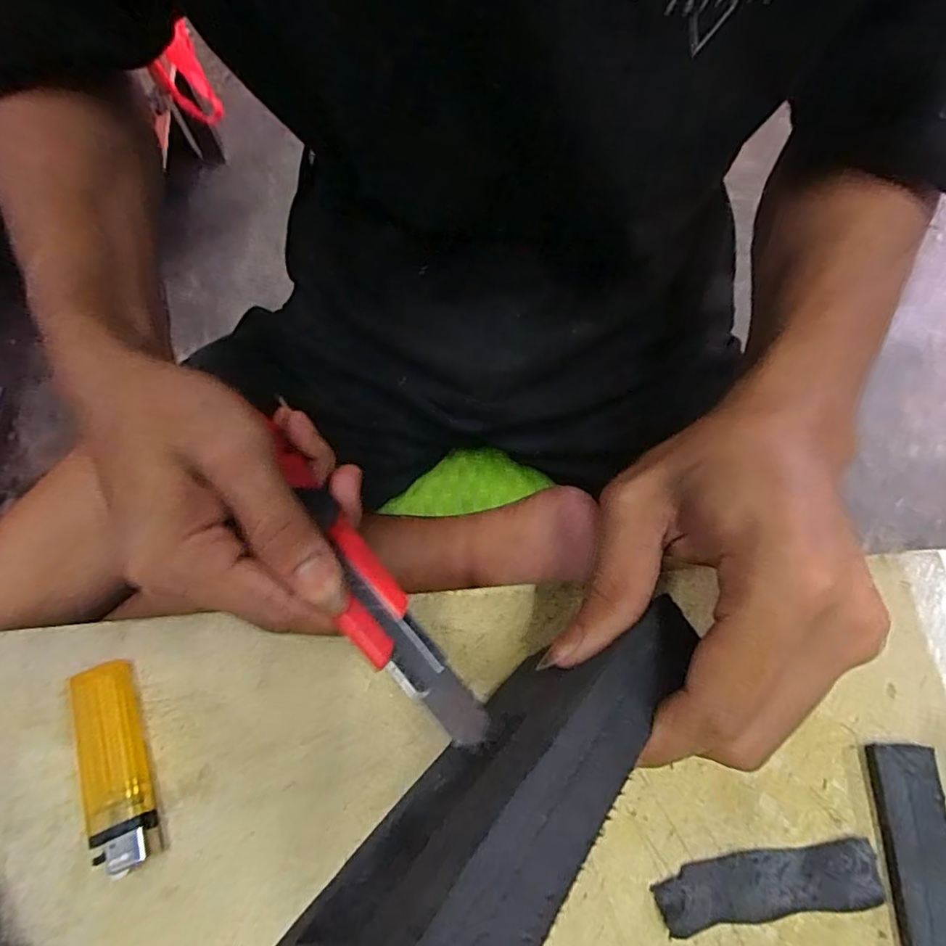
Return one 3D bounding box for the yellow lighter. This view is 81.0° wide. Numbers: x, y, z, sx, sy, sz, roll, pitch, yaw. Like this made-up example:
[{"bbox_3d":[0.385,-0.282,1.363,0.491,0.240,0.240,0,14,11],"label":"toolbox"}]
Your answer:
[{"bbox_3d":[-0.150,0.121,0.232,0.023,0.013,0.079,-22,70,-7],"label":"yellow lighter"}]

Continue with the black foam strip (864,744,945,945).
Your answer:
[{"bbox_3d":[0.169,0.147,0.207,0.023,0.005,0.079,-6,69,18],"label":"black foam strip"}]

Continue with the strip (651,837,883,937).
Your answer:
[{"bbox_3d":[0.112,0.157,0.211,0.082,0.007,0.022,-9,69,-2],"label":"strip"}]

